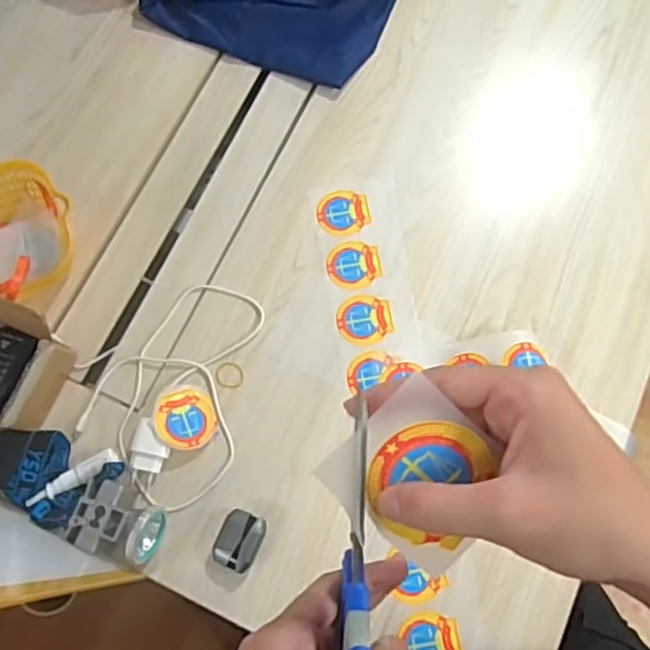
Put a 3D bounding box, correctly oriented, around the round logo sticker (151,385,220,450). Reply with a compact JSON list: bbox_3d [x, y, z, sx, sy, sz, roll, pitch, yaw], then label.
[{"bbox_3d":[-0.157,0.103,0.733,0.068,0.005,0.072,8,65,-17],"label":"round logo sticker"}]

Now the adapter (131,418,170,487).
[{"bbox_3d":[-0.194,0.141,0.721,0.041,0.023,0.067,0,72,0],"label":"adapter"}]

